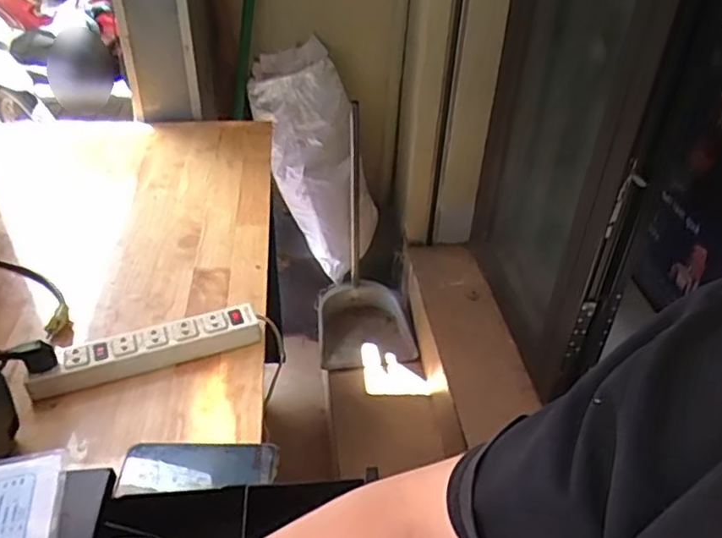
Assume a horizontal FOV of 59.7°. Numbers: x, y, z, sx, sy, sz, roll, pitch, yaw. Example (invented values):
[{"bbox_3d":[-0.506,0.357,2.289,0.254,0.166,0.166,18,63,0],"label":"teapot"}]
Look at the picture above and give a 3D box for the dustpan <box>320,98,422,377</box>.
[{"bbox_3d":[0.025,-0.034,1.708,0.277,0.555,0.336,1,37,-2],"label":"dustpan"}]

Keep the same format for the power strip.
[{"bbox_3d":[-0.281,0.105,0.835,0.286,0.034,0.055,-12,39,-20],"label":"power strip"}]

